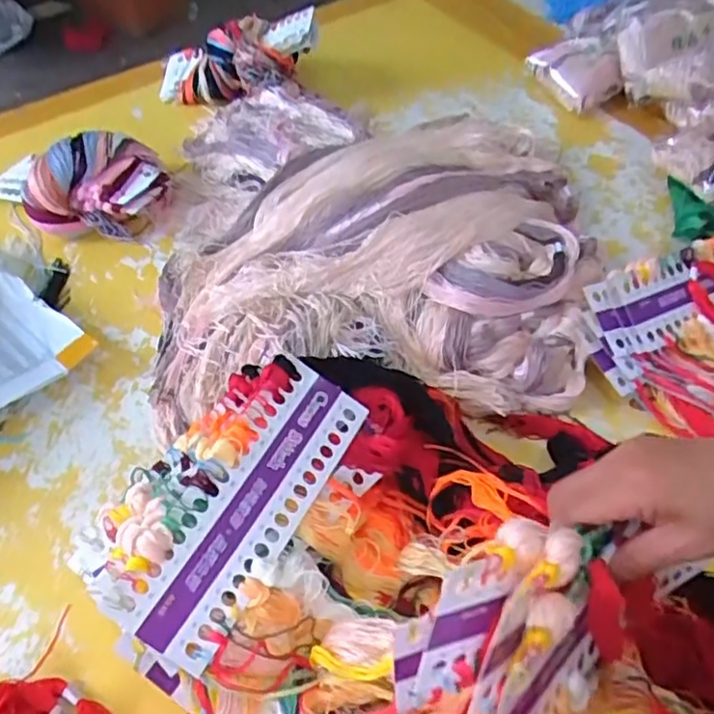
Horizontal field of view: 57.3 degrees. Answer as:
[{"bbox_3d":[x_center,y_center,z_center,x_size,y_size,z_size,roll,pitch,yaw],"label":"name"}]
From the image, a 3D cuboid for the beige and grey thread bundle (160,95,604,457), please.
[{"bbox_3d":[0.029,-0.174,0.808,0.525,0.094,0.533,-4,54,-3],"label":"beige and grey thread bundle"}]

